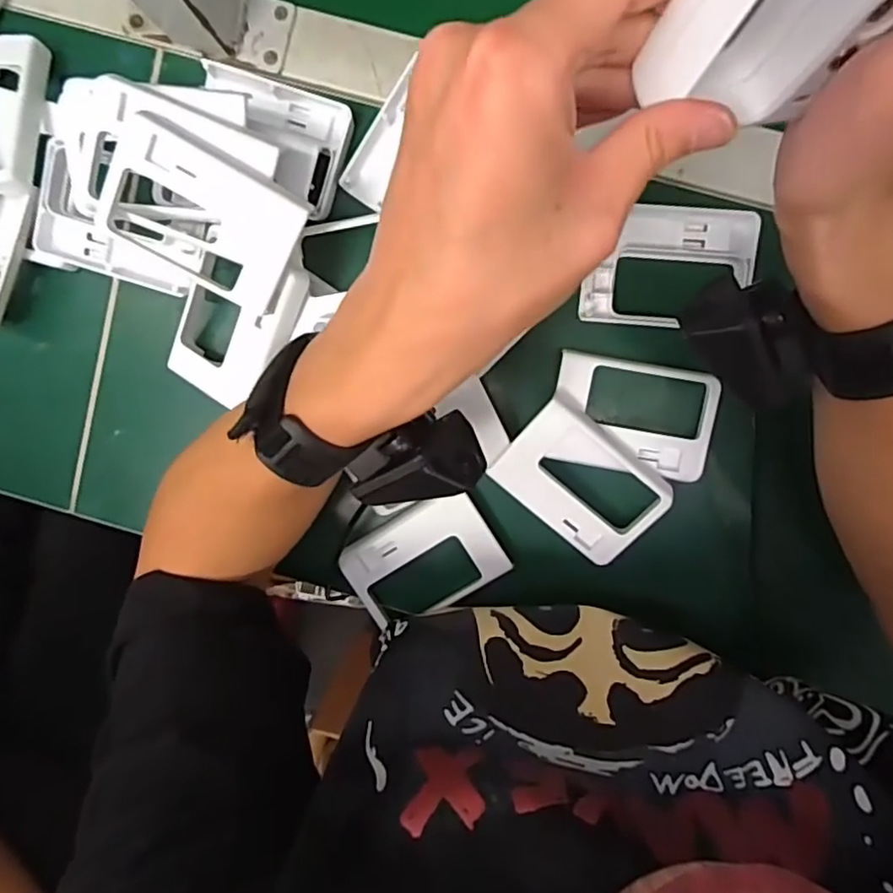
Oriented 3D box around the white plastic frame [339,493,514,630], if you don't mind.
[{"bbox_3d":[-0.013,0.073,0.384,0.093,0.010,0.068,-31,94,7],"label":"white plastic frame"}]

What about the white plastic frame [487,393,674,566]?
[{"bbox_3d":[0.080,0.021,0.365,0.092,0.021,0.064,40,98,-2],"label":"white plastic frame"}]

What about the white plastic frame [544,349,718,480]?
[{"bbox_3d":[0.110,-0.017,0.360,0.092,0.015,0.064,9,93,-1],"label":"white plastic frame"}]

